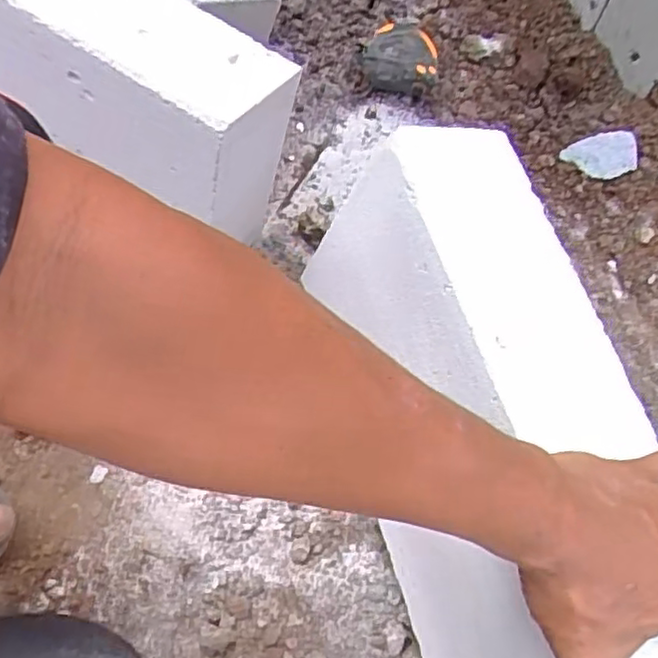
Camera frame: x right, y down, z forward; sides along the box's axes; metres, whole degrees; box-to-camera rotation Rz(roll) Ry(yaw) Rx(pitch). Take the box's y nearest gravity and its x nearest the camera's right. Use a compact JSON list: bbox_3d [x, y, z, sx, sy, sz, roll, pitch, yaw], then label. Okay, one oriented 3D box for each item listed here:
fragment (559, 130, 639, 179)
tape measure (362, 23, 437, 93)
[{"bbox_3d":[0.281,-0.177,0.704,0.071,0.009,0.045,-9,82,13],"label":"fragment"},{"bbox_3d":[0.077,-0.289,0.729,0.078,0.044,0.075,1,65,-3],"label":"tape measure"}]

